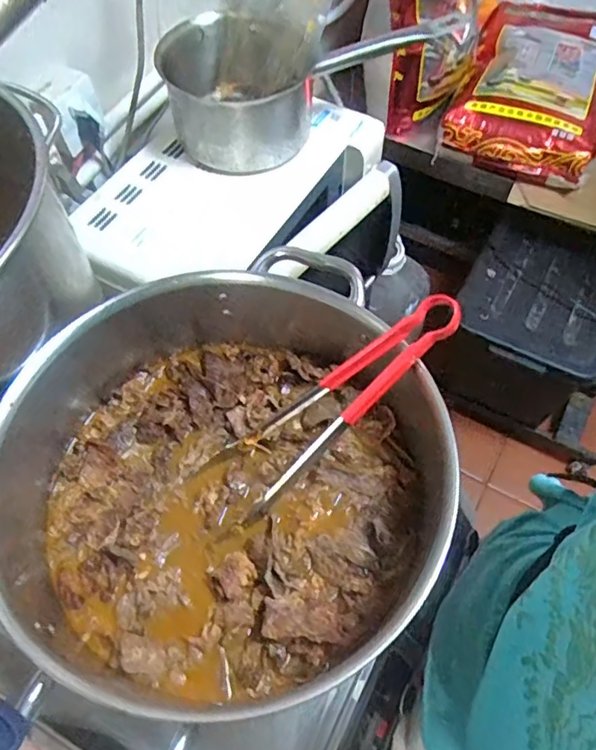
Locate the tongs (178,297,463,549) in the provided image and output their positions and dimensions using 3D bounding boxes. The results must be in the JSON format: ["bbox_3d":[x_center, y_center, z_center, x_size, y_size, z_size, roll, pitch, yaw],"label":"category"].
[{"bbox_3d":[0.025,0.033,0.515,0.285,0.033,0.072,-40,63,15],"label":"tongs"}]

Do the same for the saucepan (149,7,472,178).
[{"bbox_3d":[-0.016,-0.425,0.823,0.336,0.112,0.196,-19,62,-7],"label":"saucepan"}]

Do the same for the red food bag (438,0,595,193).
[{"bbox_3d":[0.619,-0.755,1.471,0.369,0.111,0.650,19,64,13],"label":"red food bag"}]

